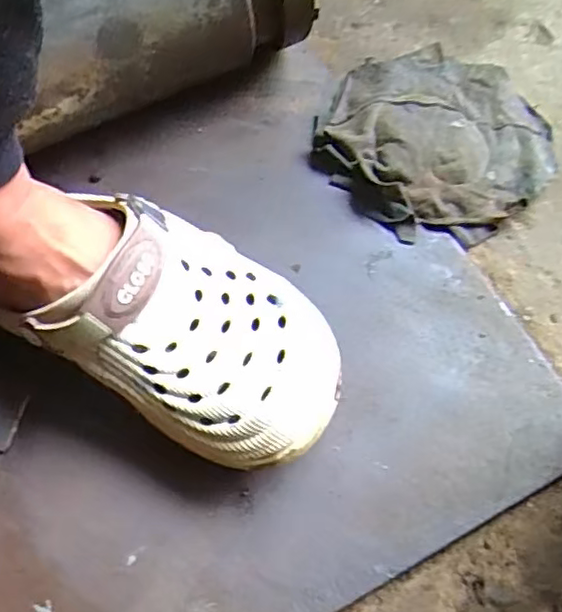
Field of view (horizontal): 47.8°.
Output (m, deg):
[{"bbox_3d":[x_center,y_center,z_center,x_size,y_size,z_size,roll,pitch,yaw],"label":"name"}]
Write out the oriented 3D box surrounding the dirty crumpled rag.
[{"bbox_3d":[0.109,-0.124,0.449,0.155,0.025,0.154,-36,71,-11],"label":"dirty crumpled rag"}]

